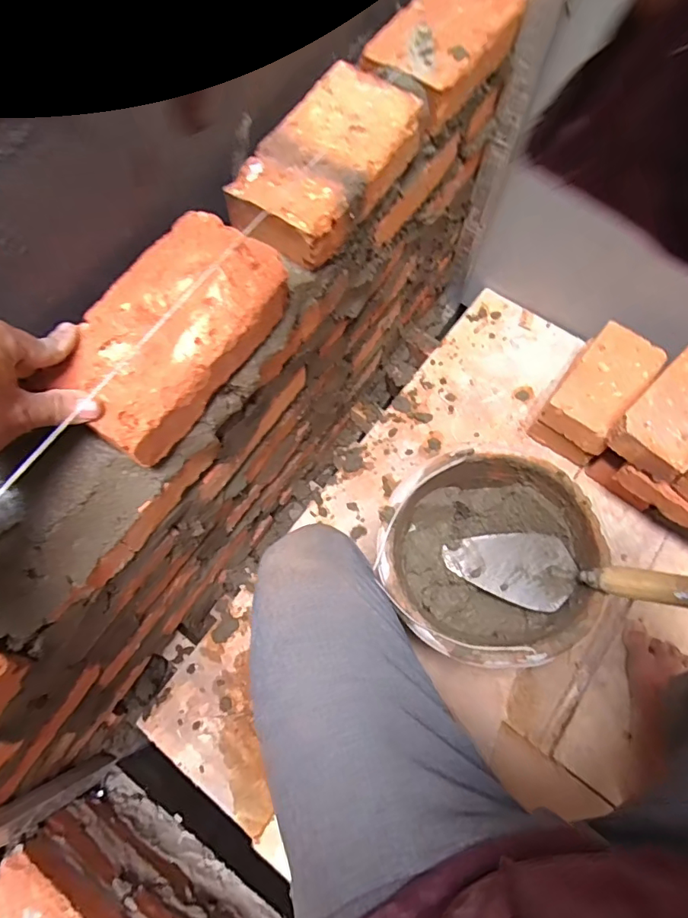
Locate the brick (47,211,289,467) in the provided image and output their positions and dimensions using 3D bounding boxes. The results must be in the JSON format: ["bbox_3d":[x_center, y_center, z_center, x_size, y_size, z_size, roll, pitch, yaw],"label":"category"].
[{"bbox_3d":[-0.131,-0.098,0.385,0.103,0.045,0.192,31,72,11],"label":"brick"}]

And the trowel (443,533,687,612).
[{"bbox_3d":[0.262,0.131,0.557,0.299,0.059,0.088,-1,63,43],"label":"trowel"}]

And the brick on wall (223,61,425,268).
[{"bbox_3d":[-0.016,-0.267,0.446,0.101,0.048,0.186,29,72,10],"label":"brick on wall"}]

